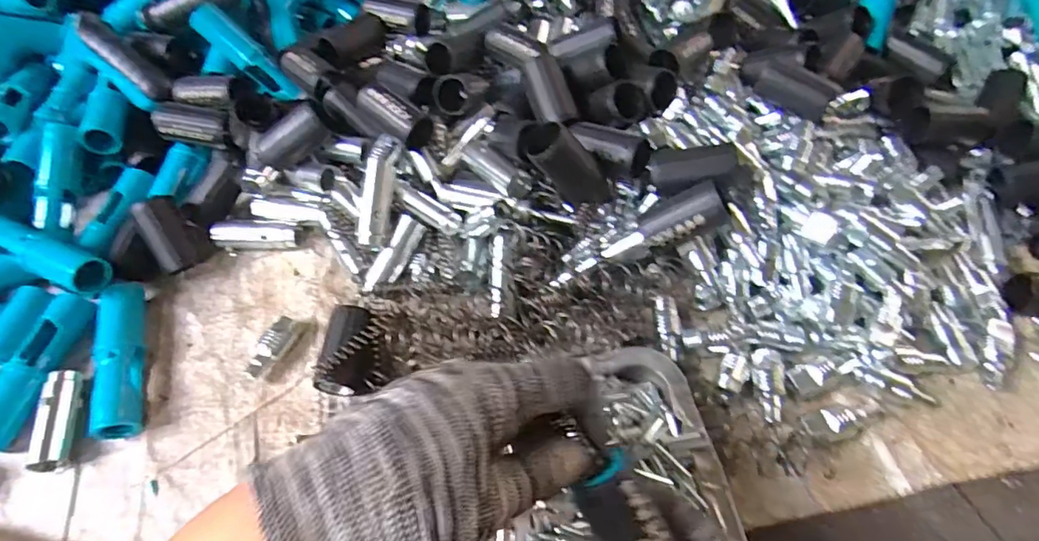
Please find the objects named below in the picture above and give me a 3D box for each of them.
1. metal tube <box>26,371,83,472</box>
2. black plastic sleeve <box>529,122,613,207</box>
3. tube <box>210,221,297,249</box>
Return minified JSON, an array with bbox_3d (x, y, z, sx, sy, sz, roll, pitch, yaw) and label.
[{"bbox_3d":[-0.336,0.109,0.394,0.020,0.022,0.072,-8,59,-3],"label":"metal tube"},{"bbox_3d":[0.042,-0.072,0.406,0.034,0.082,0.031,-11,49,43],"label":"black plastic sleeve"},{"bbox_3d":[-0.231,-0.031,0.473,0.071,0.021,0.018,1,59,2],"label":"tube"}]

